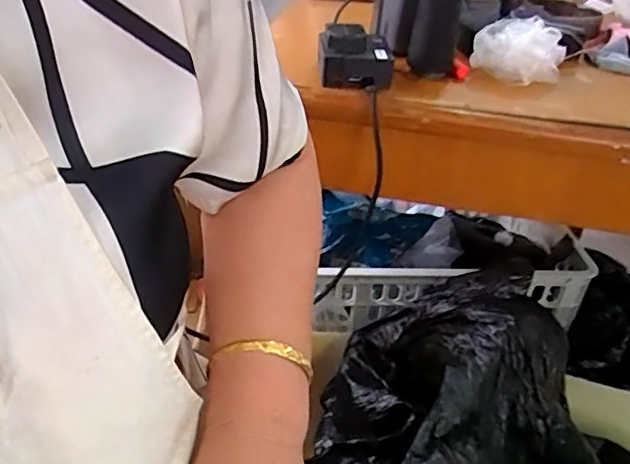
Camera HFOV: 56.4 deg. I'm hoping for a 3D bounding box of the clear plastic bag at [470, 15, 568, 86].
[{"bbox_3d":[0.219,-0.197,0.630,0.093,0.050,0.076,14,36,13],"label":"clear plastic bag"}]

